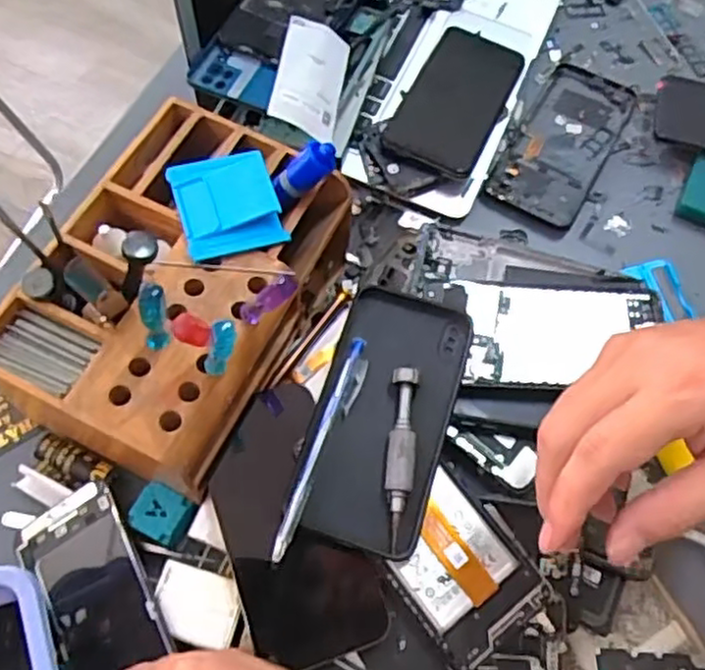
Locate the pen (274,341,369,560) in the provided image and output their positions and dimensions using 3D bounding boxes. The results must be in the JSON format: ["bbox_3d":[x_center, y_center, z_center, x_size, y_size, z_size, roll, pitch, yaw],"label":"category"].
[{"bbox_3d":[-0.017,0.063,0.414,0.015,0.010,0.139,20,65,6],"label":"pen"}]

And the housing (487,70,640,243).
[{"bbox_3d":[0.171,-0.158,0.586,0.084,0.014,0.165,28,66,10],"label":"housing"}]

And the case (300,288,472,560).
[{"bbox_3d":[0.020,0.048,0.427,0.076,0.019,0.156,16,65,5],"label":"case"}]

